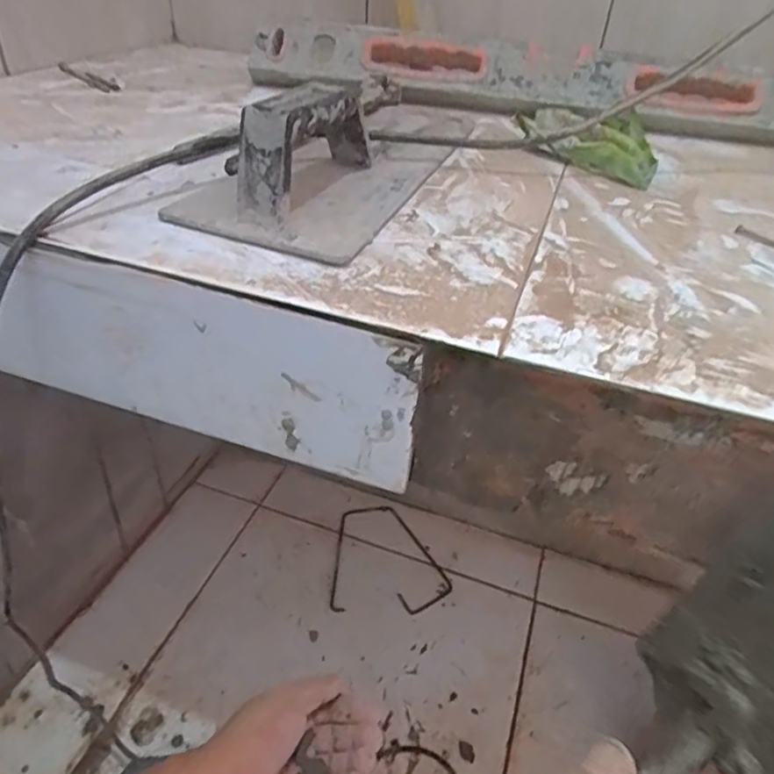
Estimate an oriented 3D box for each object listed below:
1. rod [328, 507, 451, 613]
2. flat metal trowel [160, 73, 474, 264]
[{"bbox_3d":[0.009,0.288,1.020,0.194,0.004,0.210,3,39,-2],"label":"rod"},{"bbox_3d":[-0.031,-0.154,0.379,0.101,0.060,0.202,16,40,13],"label":"flat metal trowel"}]

